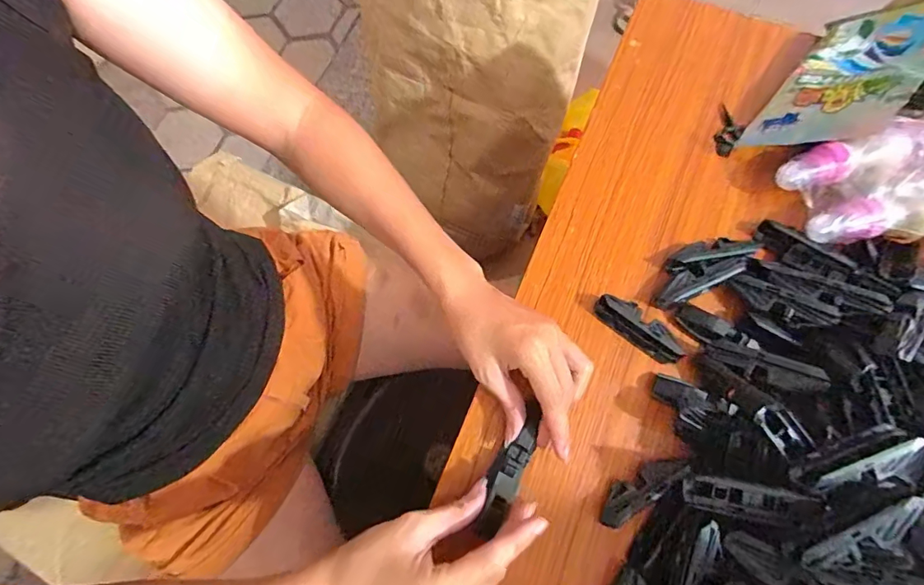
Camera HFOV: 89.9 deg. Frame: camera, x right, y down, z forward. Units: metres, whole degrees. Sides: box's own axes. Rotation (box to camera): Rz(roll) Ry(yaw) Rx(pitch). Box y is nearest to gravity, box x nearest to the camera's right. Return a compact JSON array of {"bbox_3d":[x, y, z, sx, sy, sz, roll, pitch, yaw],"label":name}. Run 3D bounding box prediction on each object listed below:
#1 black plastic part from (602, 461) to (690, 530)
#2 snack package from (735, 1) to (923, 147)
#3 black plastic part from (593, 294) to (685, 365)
[{"bbox_3d":[0.122,0.135,0.321,0.067,0.026,0.018,-34,75,-8],"label":"black plastic part"},{"bbox_3d":[0.312,-0.169,0.355,0.140,0.020,0.112,-49,35,-5],"label":"snack package"},{"bbox_3d":[0.136,0.025,0.350,0.071,0.022,0.024,38,78,12],"label":"black plastic part"}]

